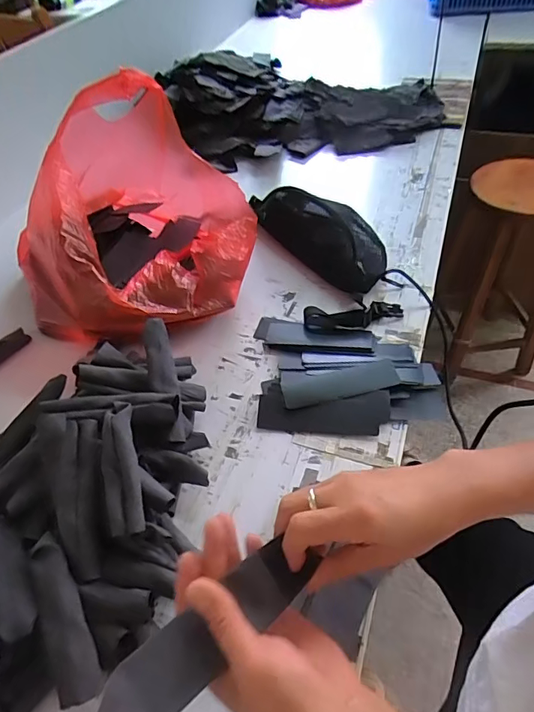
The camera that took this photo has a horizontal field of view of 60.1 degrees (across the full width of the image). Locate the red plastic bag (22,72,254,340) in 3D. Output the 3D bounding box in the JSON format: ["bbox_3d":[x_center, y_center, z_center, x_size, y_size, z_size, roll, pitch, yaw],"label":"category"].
[{"bbox_3d":[-0.208,-0.203,0.681,0.347,0.264,0.309,-9,49,-2],"label":"red plastic bag"}]

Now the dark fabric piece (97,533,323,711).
[{"bbox_3d":[-0.038,0.181,0.298,0.172,0.006,0.042,-31,68,-29],"label":"dark fabric piece"}]

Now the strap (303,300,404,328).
[{"bbox_3d":[0.129,-0.066,0.683,0.147,0.014,0.053,-11,49,-4],"label":"strap"}]

